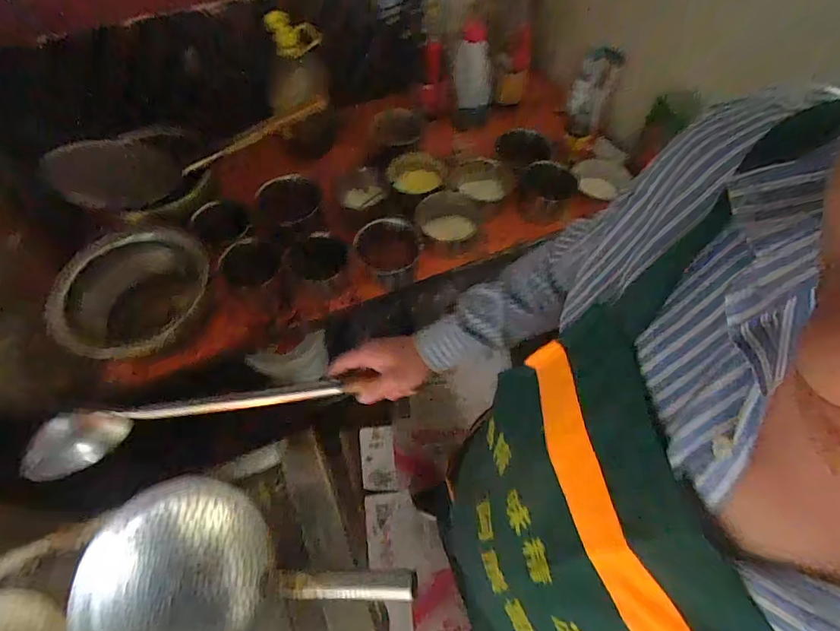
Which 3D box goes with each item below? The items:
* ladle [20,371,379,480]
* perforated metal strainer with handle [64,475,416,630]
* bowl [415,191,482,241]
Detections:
[{"bbox_3d":[-0.279,0.135,0.591,0.428,0.079,0.069,-11,60,-3],"label":"ladle"},{"bbox_3d":[-0.270,0.425,0.668,0.505,0.127,0.285,7,60,4],"label":"perforated metal strainer with handle"},{"bbox_3d":[0.070,-0.234,1.057,0.157,0.071,0.133,-1,59,-1],"label":"bowl"}]

